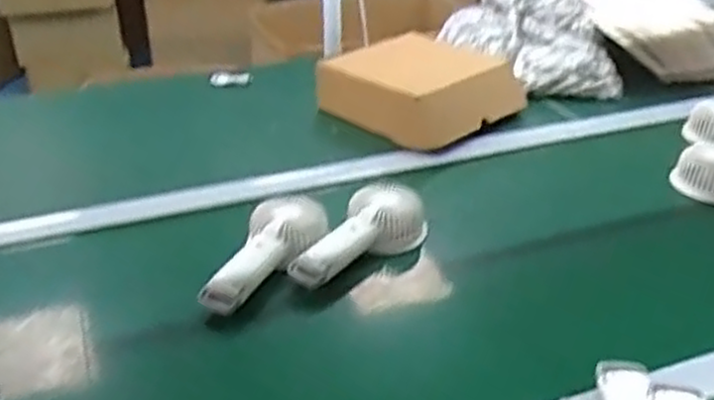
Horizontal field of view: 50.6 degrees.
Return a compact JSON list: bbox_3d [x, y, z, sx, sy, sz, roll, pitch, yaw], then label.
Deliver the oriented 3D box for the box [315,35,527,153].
[{"bbox_3d":[0.090,-0.167,1.090,0.221,0.069,0.227,-27,41,-37],"label":"box"}]

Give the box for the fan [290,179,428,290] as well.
[{"bbox_3d":[0.009,0.042,0.791,0.081,0.050,0.173,18,36,26],"label":"fan"}]

